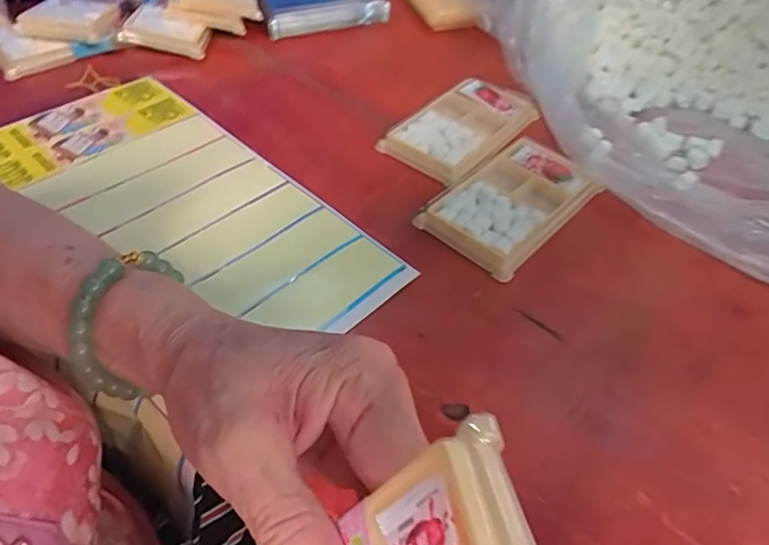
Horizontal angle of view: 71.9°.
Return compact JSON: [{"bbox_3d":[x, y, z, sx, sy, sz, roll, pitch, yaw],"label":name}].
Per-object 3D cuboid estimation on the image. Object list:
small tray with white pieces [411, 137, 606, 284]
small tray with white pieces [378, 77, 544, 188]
[{"bbox_3d":[0.096,-0.056,0.396,0.082,0.011,0.134,36,57,25],"label":"small tray with white pieces"},{"bbox_3d":[0.068,-0.129,0.461,0.082,0.016,0.143,32,55,23],"label":"small tray with white pieces"}]

